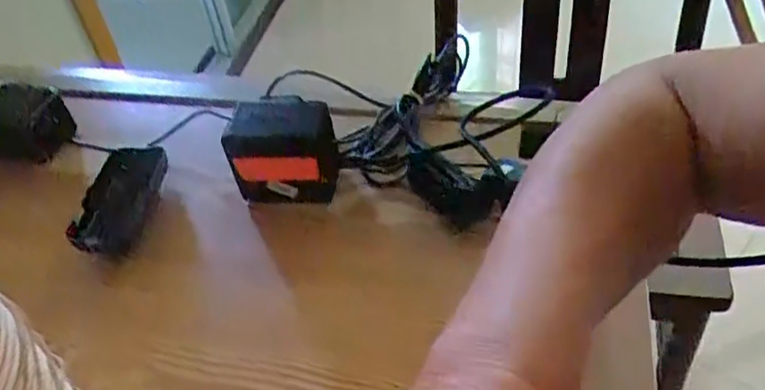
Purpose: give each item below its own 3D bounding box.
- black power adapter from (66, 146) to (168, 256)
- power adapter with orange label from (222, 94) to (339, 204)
[{"bbox_3d":[-0.216,0.003,0.568,0.051,0.019,0.106,3,52,11],"label":"black power adapter"},{"bbox_3d":[-0.077,-0.034,0.562,0.084,0.083,0.051,3,40,11],"label":"power adapter with orange label"}]

